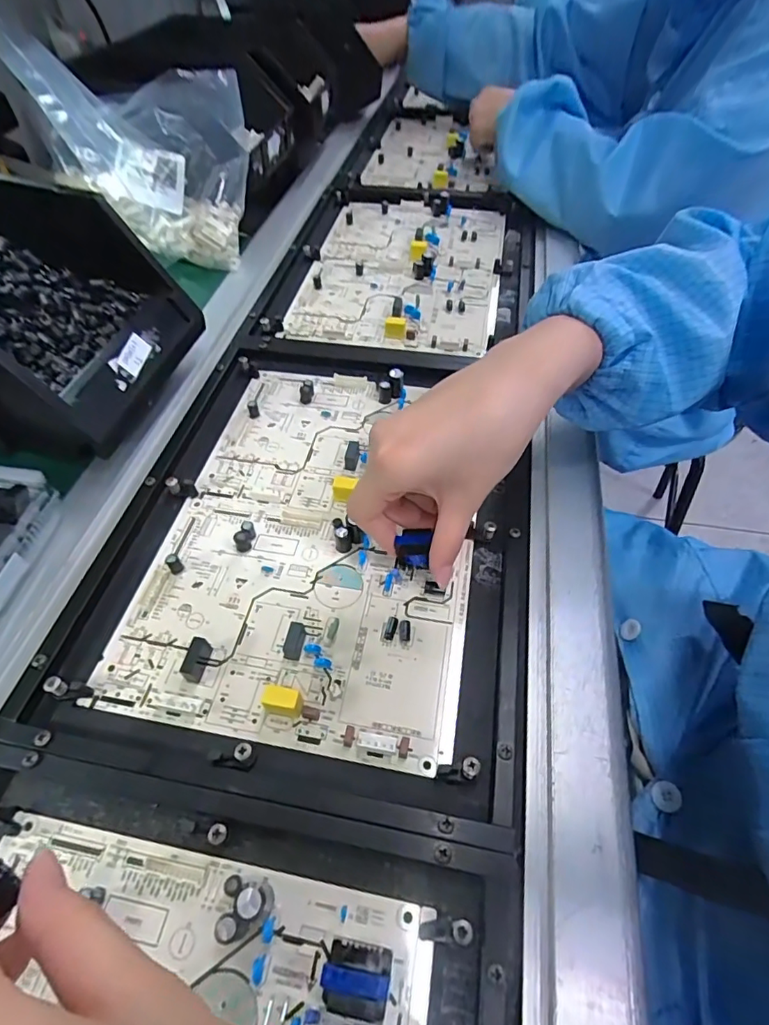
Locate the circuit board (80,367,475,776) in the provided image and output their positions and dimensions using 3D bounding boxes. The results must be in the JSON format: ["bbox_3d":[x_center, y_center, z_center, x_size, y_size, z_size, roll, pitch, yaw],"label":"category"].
[{"bbox_3d":[-0.044,0.002,0.339,0.199,0.014,0.284,6,53,5],"label":"circuit board"}]

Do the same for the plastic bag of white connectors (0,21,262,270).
[{"bbox_3d":[-0.235,-0.329,0.487,0.200,0.166,0.089,0,53,0],"label":"plastic bag of white connectors"}]

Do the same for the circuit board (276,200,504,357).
[{"bbox_3d":[0.023,-0.266,0.537,0.192,0.013,0.278,9,54,7],"label":"circuit board"}]

